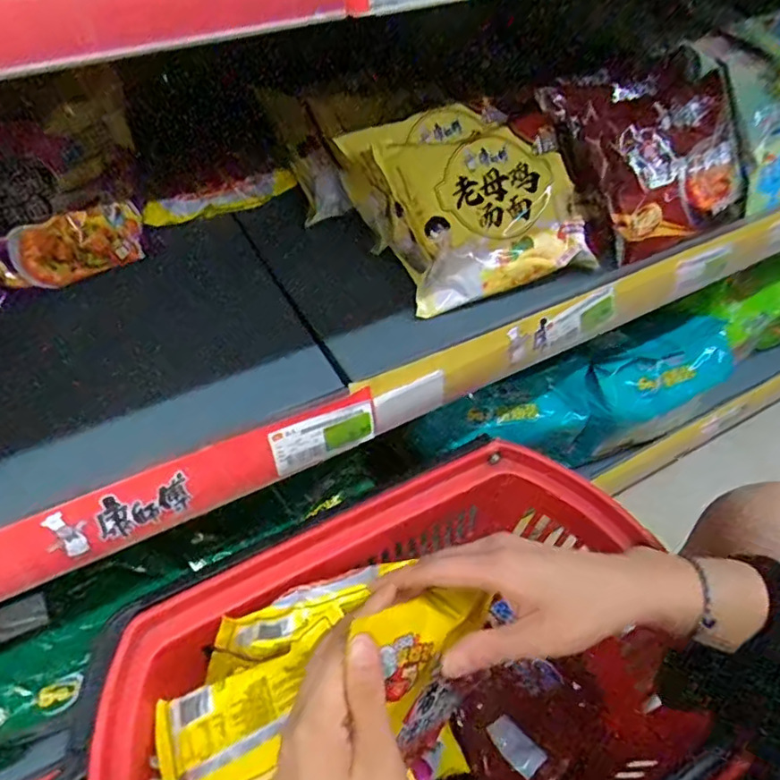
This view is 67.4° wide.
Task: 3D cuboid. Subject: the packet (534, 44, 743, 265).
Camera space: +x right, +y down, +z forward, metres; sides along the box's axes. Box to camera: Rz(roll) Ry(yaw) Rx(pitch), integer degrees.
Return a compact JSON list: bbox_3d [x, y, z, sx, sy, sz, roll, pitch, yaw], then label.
[{"bbox_3d":[0.242,-0.217,0.523,0.153,0.045,0.165,-24,97,-11],"label":"packet"}]

